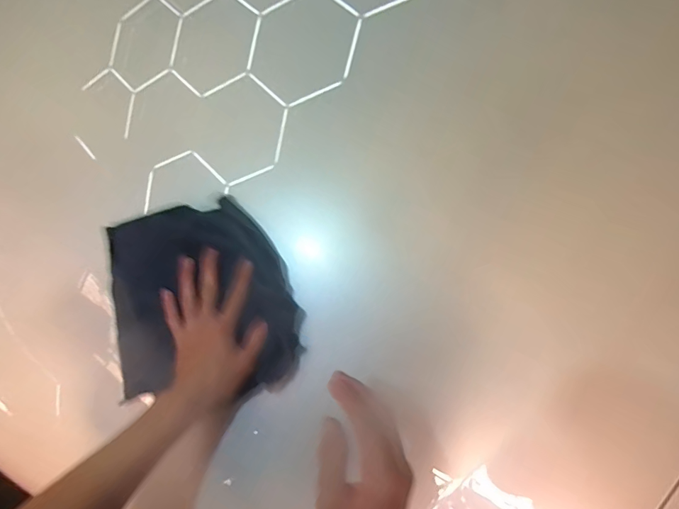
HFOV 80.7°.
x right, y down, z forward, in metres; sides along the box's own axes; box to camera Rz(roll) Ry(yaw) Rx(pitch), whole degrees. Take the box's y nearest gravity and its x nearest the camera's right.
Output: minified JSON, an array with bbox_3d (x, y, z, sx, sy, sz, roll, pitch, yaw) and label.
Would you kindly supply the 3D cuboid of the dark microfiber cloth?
[{"bbox_3d":[-0.175,0.059,0.489,0.248,0.026,0.230,-12,87,11],"label":"dark microfiber cloth"}]

